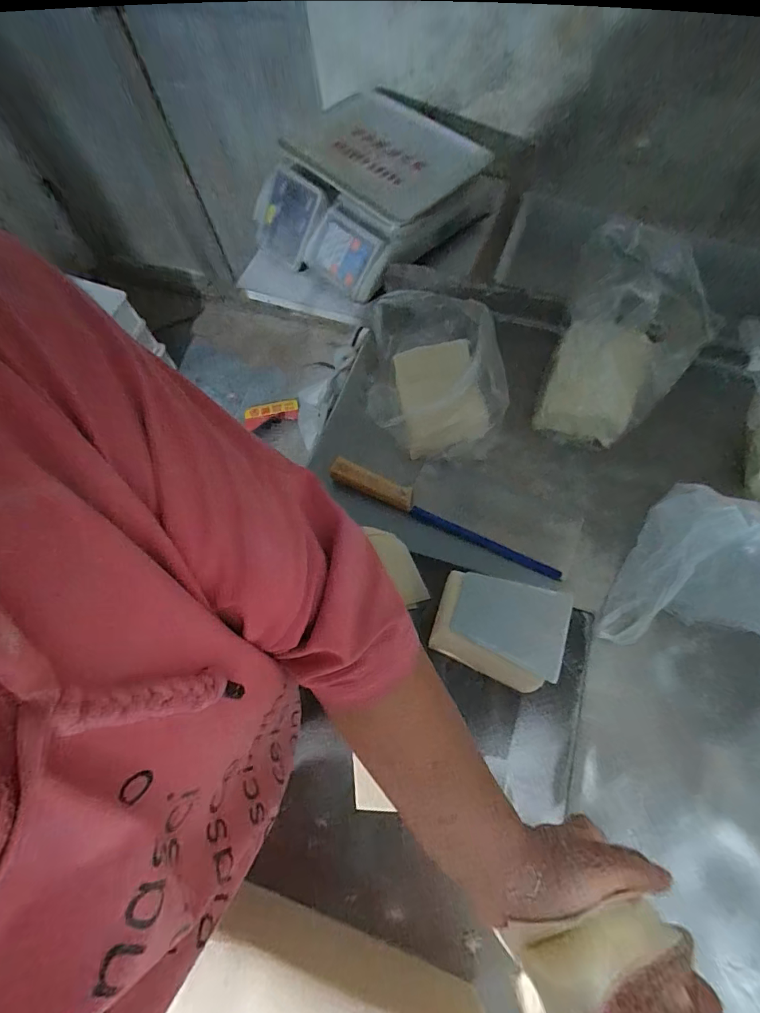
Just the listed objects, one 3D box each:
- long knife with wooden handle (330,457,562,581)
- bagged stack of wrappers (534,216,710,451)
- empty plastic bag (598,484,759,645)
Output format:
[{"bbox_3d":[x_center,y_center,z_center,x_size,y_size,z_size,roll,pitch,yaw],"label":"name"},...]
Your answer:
[{"bbox_3d":[0.077,0.014,0.540,0.313,0.019,0.028,25,71,13],"label":"long knife with wooden handle"},{"bbox_3d":[0.298,-0.198,0.524,0.145,0.199,0.174,16,69,10],"label":"bagged stack of wrappers"},{"bbox_3d":[0.397,0.091,0.471,0.216,0.066,0.230,28,72,14],"label":"empty plastic bag"}]

